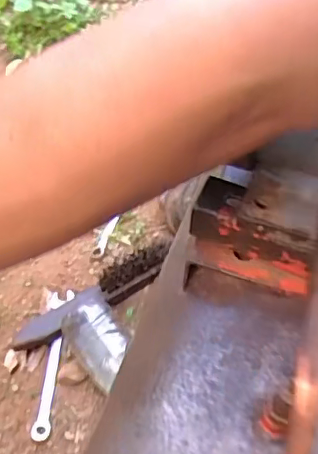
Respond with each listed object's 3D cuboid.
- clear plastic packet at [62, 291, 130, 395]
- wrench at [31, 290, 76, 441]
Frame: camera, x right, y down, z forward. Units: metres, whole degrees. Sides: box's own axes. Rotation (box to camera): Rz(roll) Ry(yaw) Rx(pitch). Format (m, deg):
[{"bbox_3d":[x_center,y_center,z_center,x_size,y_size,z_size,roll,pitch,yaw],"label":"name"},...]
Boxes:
[{"bbox_3d":[-0.071,0.133,0.655,0.057,0.059,0.098,-26,55,-20],"label":"clear plastic packet"},{"bbox_3d":[-0.128,0.159,0.666,0.026,0.013,0.178,3,50,3],"label":"wrench"}]

